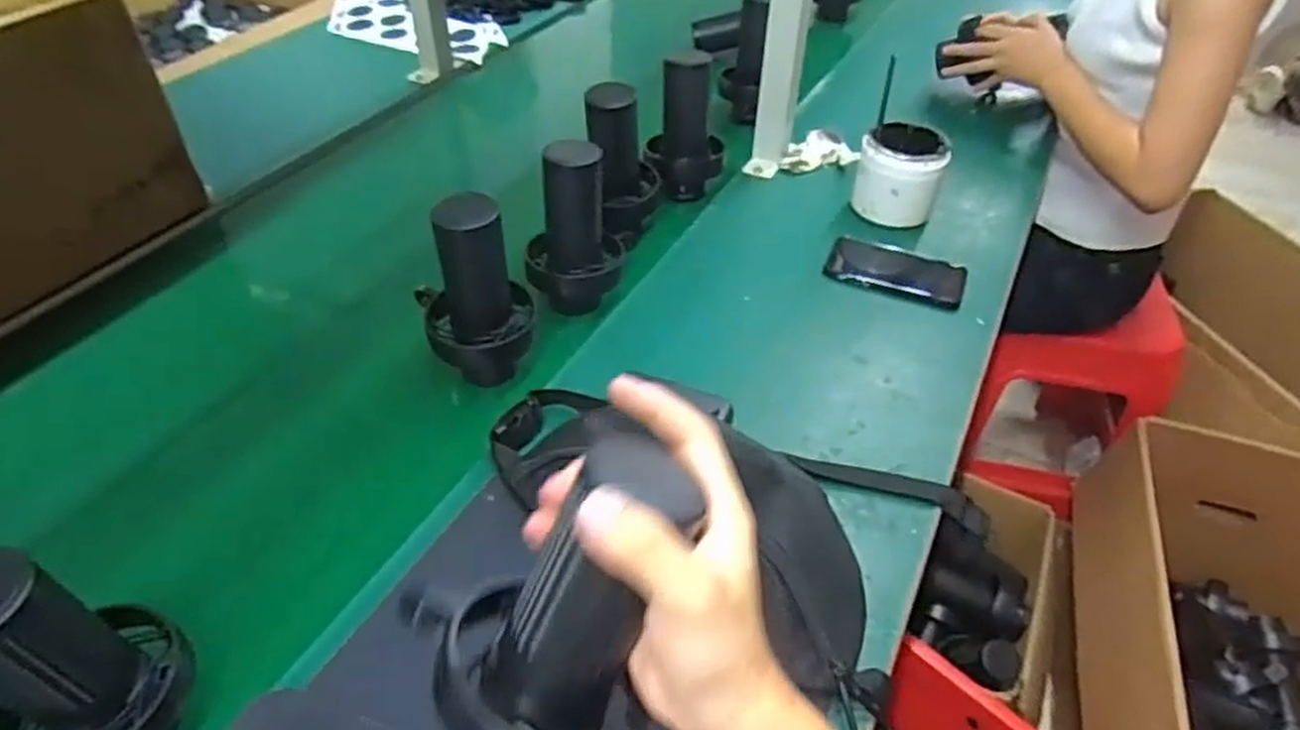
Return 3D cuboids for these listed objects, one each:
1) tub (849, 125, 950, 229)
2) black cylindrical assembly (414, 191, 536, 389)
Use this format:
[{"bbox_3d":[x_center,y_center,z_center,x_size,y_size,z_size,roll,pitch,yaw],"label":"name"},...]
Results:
[{"bbox_3d":[0.296,-0.223,0.919,0.094,0.101,0.093,-2,43,2],"label":"tub"},{"bbox_3d":[-0.153,-0.074,0.676,0.094,0.178,0.088,-2,43,2],"label":"black cylindrical assembly"}]

